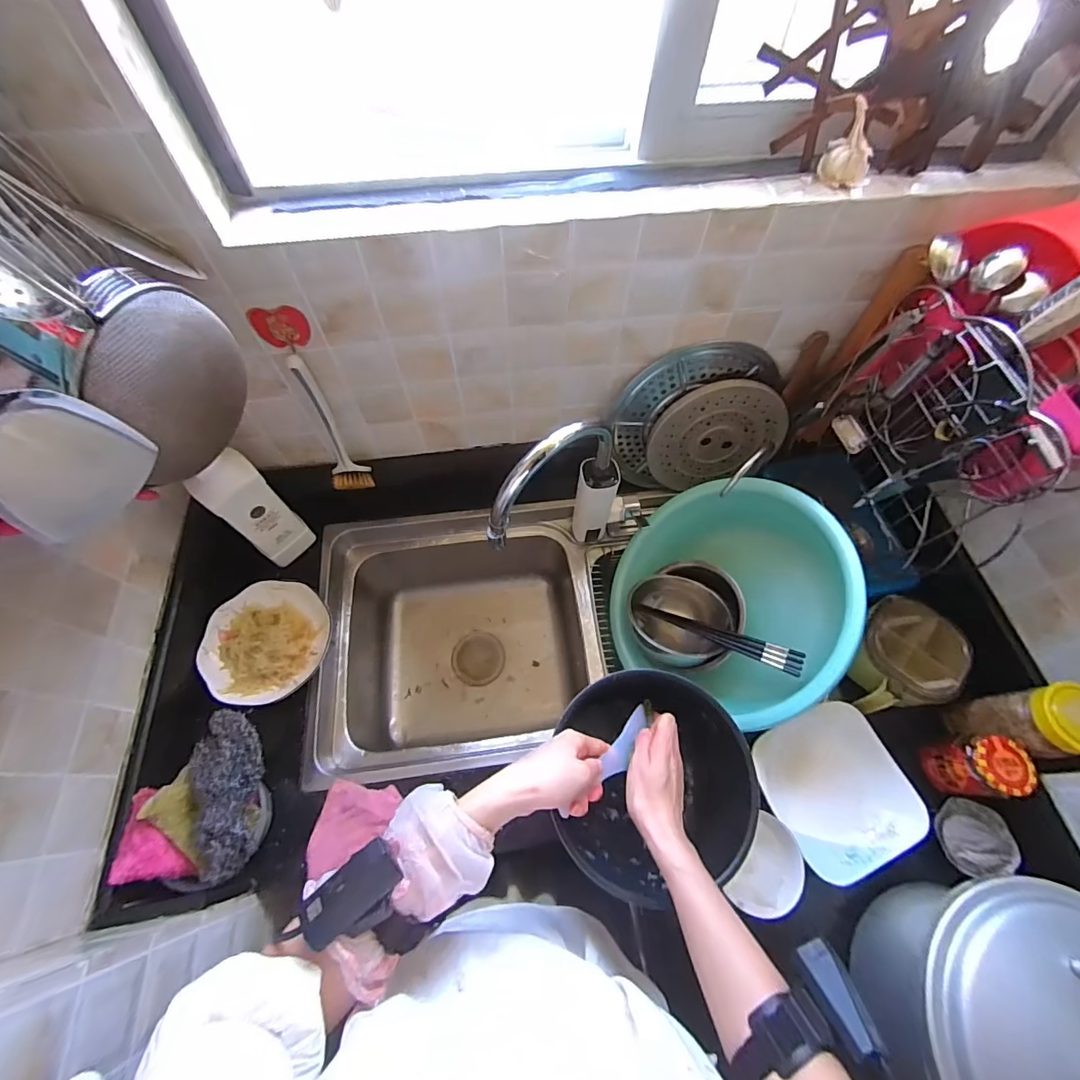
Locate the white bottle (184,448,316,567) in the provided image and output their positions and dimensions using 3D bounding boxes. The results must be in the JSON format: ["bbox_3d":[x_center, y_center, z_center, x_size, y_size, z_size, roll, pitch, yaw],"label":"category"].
[{"bbox_3d":[-0.425,-0.040,0.713,0.039,0.220,0.077,37,69,16],"label":"white bottle"}]

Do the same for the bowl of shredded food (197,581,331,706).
[{"bbox_3d":[-0.420,0.154,0.729,0.174,0.029,0.180,0,63,-1],"label":"bowl of shredded food"}]

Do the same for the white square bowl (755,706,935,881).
[{"bbox_3d":[0.399,0.344,0.649,0.172,0.075,0.182,-23,66,-12],"label":"white square bowl"}]

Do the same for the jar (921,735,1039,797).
[{"bbox_3d":[0.570,0.297,0.618,0.065,0.099,0.064,0,63,-1],"label":"jar"}]

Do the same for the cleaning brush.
[{"bbox_3d":[-0.304,-0.150,0.675,0.057,0.233,0.042,-27,67,-13],"label":"cleaning brush"}]

